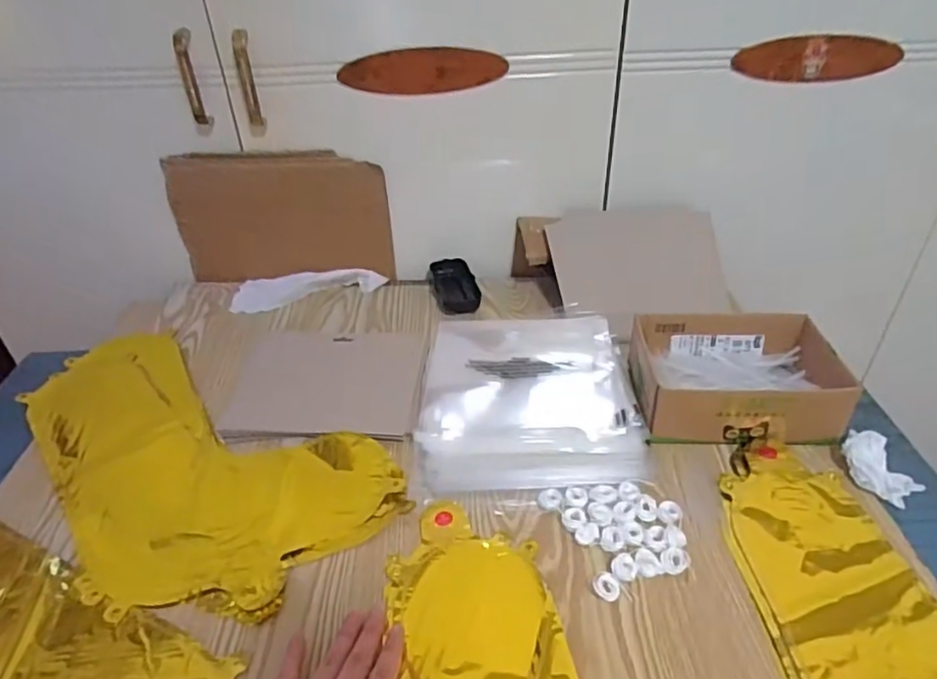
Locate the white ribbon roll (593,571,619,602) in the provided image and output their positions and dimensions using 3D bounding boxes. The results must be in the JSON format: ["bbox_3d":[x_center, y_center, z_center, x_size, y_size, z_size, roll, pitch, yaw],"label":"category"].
[{"bbox_3d":[0.105,0.188,0.462,0.020,0.010,0.019,-1,36,1],"label":"white ribbon roll"}]

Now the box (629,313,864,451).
[{"bbox_3d":[0.272,0.034,0.615,0.197,0.058,0.153,2,37,5],"label":"box"}]

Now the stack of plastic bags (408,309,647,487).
[{"bbox_3d":[0.063,0.046,0.639,0.214,0.027,0.253,0,37,3],"label":"stack of plastic bags"}]

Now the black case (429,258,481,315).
[{"bbox_3d":[-0.018,-0.074,0.811,0.054,0.024,0.097,-8,37,-9],"label":"black case"}]

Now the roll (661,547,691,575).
[{"bbox_3d":[0.163,0.175,0.479,0.025,0.006,0.019,-21,40,-24],"label":"roll"}]

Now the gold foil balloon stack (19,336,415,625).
[{"bbox_3d":[-0.285,0.109,0.589,0.426,0.012,0.231,25,44,31],"label":"gold foil balloon stack"}]

